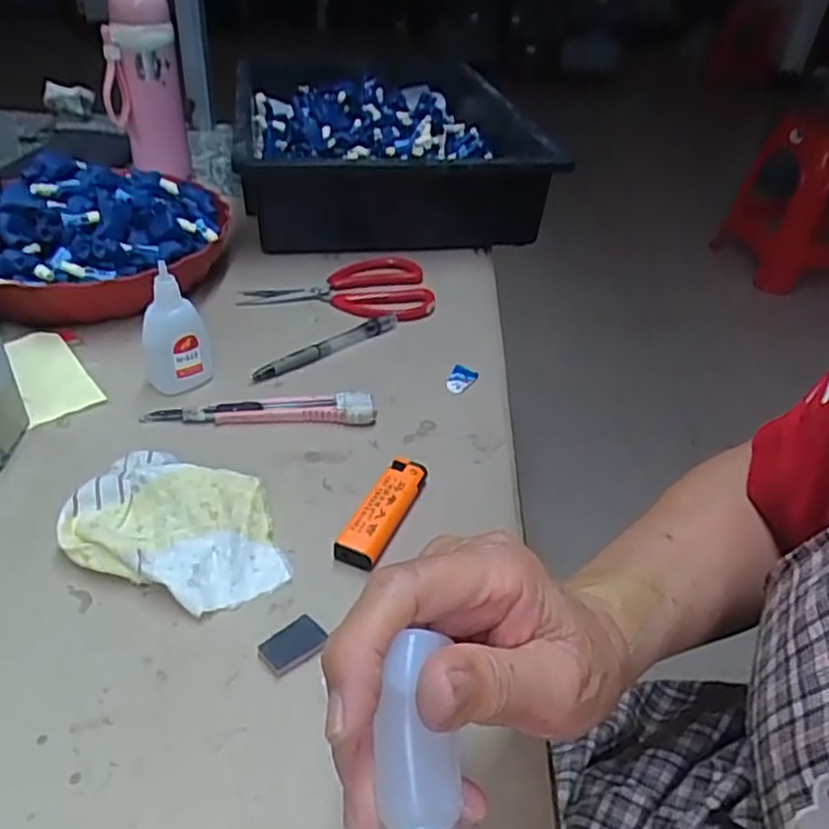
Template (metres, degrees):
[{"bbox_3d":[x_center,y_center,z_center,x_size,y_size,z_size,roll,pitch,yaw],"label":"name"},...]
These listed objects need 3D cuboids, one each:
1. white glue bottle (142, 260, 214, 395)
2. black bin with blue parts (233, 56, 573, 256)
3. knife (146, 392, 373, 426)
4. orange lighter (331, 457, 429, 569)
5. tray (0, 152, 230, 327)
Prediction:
[{"bbox_3d":[-0.161,-0.057,0.475,0.043,0.085,0.023,-10,40,-19],"label":"white glue bottle"},{"bbox_3d":[-0.036,-0.289,0.788,0.297,0.100,0.387,-4,38,-11],"label":"black bin with blue parts"},{"bbox_3d":[-0.102,-0.004,0.472,0.148,0.014,0.020,0,38,-6],"label":"knife"},{"bbox_3d":[-0.018,0.055,0.407,0.023,0.014,0.079,17,39,15],"label":"orange lighter"},{"bbox_3d":[-0.267,-0.155,0.597,0.212,0.080,0.224,-15,42,-24],"label":"tray"}]

